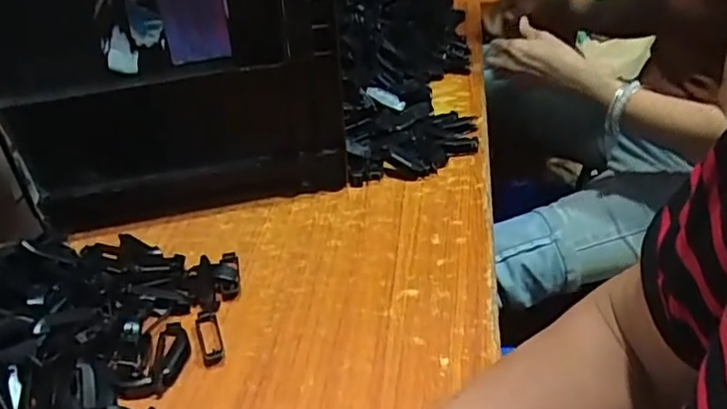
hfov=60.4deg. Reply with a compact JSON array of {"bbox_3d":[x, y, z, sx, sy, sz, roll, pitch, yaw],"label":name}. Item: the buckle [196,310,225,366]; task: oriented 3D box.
[{"bbox_3d":[-0.125,0.106,0.506,0.018,0.004,0.062,-14,38,-15],"label":"buckle"}]

